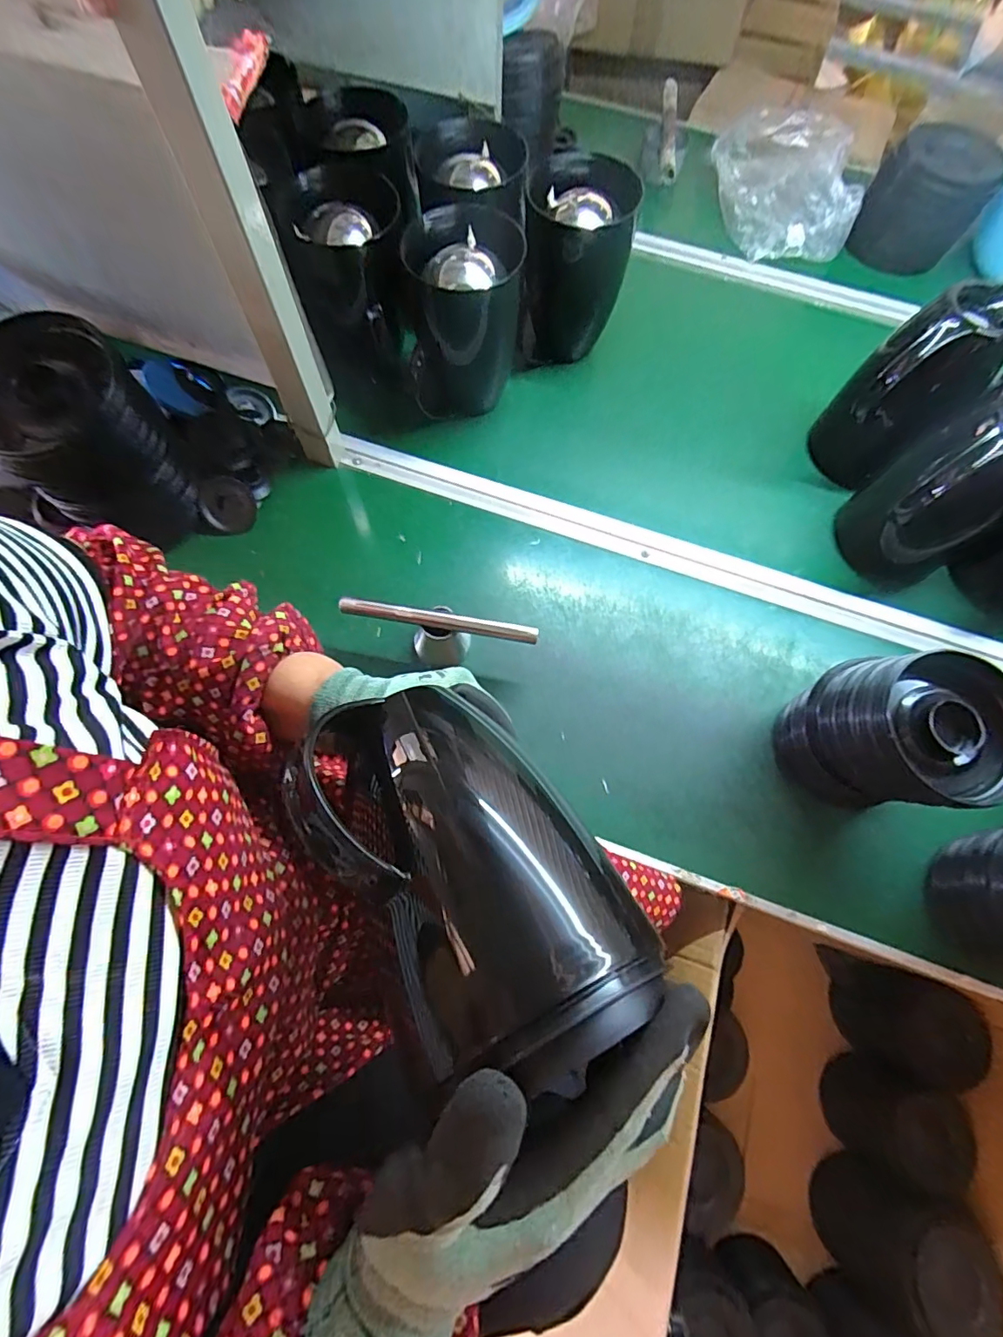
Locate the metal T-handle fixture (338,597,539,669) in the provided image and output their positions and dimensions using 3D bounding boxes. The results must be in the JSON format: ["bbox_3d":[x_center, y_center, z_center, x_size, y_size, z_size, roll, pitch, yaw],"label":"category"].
[{"bbox_3d":[-0.066,-0.031,0.544,0.196,0.070,0.051,14,69,2],"label":"metal T-handle fixture"}]

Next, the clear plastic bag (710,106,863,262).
[{"bbox_3d":[0.455,-0.780,0.823,0.198,0.071,0.279,-5,70,-5],"label":"clear plastic bag"}]

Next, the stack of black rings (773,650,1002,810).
[{"bbox_3d":[0.352,0.062,0.472,0.119,0.168,0.129,8,70,1],"label":"stack of black rings"}]

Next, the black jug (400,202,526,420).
[{"bbox_3d":[-0.044,-0.415,0.607,0.122,0.166,0.110,0,69,-3],"label":"black jug"}]

